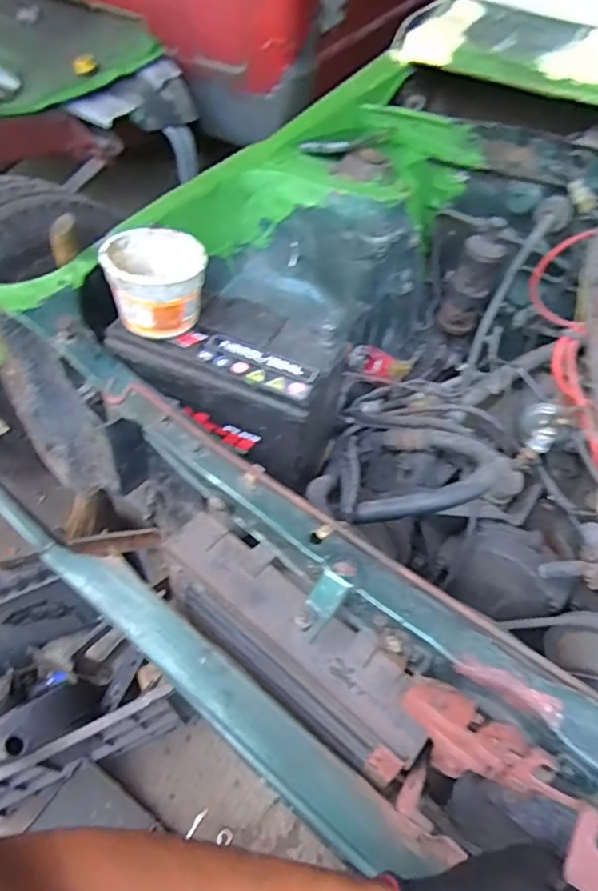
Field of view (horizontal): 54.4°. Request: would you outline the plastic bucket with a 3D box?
[{"bbox_3d":[-0.142,-0.162,0.599,0.093,0.091,0.097,0,53,0],"label":"plastic bucket"}]

